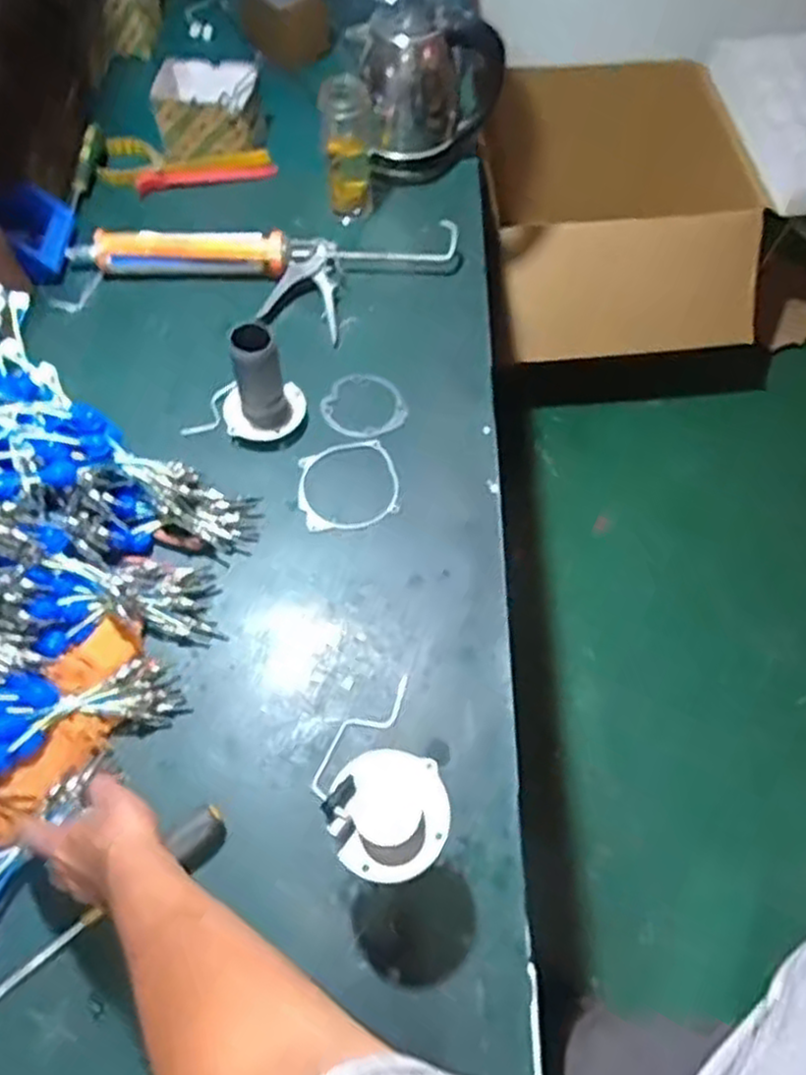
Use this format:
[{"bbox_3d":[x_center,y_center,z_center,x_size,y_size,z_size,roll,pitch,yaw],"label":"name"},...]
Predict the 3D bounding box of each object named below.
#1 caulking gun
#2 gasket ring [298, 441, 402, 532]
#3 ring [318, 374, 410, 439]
[{"bbox_3d":[-0.186,-0.345,1.003,0.529,0.054,0.158,-3,59,-2],"label":"caulking gun"},{"bbox_3d":[-0.064,-0.062,0.868,0.115,0.008,0.115,3,62,-6],"label":"gasket ring"},{"bbox_3d":[-0.051,-0.163,0.929,0.097,0.007,0.101,0,59,0],"label":"ring"}]

